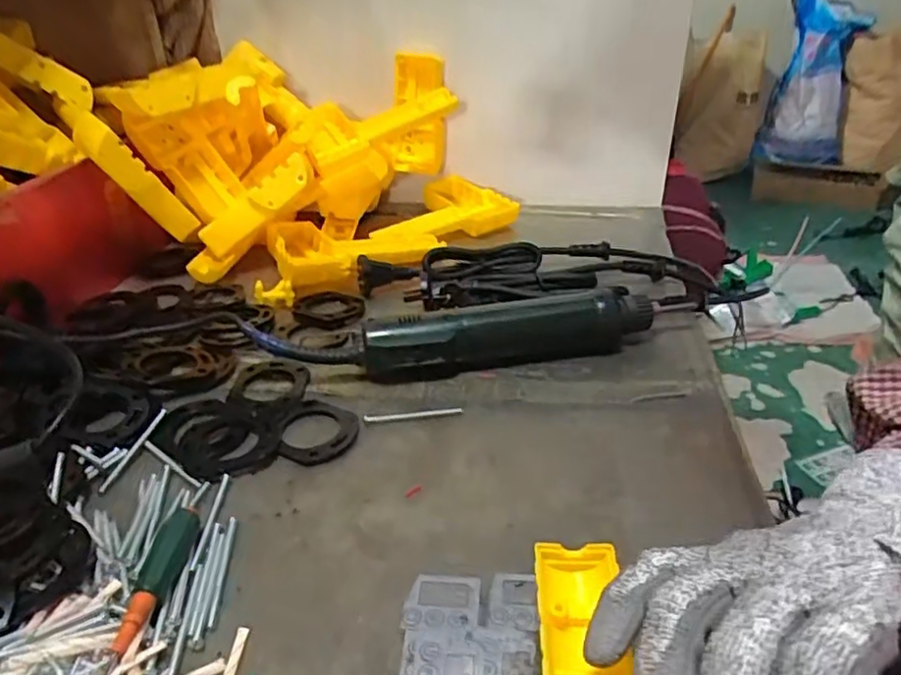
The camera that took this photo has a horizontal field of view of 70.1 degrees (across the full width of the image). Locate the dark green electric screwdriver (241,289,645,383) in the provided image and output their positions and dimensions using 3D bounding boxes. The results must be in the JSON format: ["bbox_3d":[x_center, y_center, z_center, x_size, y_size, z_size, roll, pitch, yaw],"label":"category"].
[{"bbox_3d":[0.010,0.002,0.452,0.280,0.040,0.033,-6,32,-9],"label":"dark green electric screwdriver"}]

